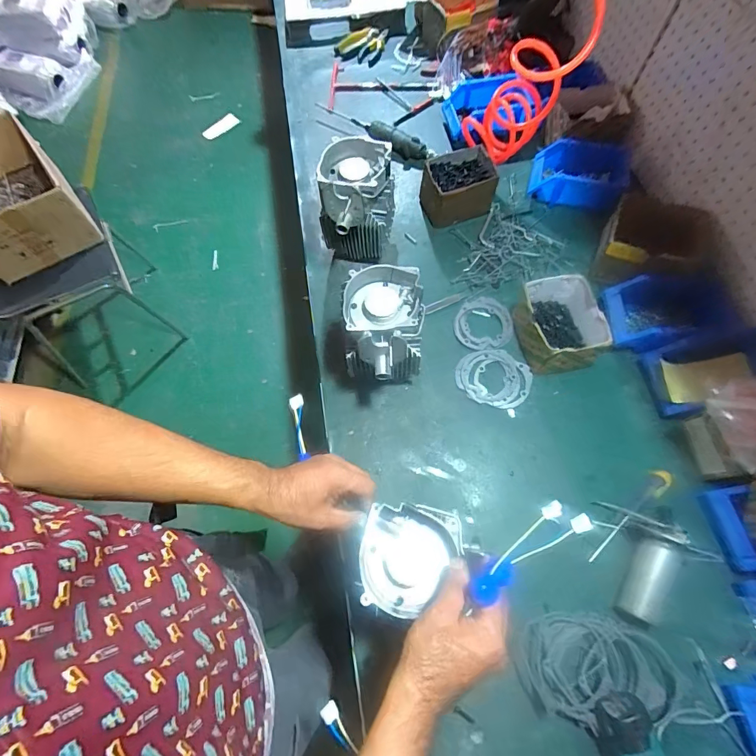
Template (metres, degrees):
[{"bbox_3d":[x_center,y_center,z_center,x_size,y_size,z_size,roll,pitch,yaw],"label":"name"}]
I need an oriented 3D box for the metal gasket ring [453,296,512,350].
[{"bbox_3d":[0.207,-0.109,0.800,0.106,0.009,0.122,22,69,8],"label":"metal gasket ring"}]

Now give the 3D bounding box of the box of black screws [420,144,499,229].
[{"bbox_3d":[0.171,-0.408,0.883,0.144,0.093,0.122,-18,69,-8],"label":"box of black screws"}]

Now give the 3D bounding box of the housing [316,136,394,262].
[{"bbox_3d":[-0.040,-0.317,0.777,0.131,0.194,0.162,-2,68,-2],"label":"housing"}]

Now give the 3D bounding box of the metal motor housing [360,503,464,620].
[{"bbox_3d":[0.036,0.213,0.477,0.108,0.057,0.117,10,68,3],"label":"metal motor housing"}]

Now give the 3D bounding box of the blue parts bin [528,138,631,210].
[{"bbox_3d":[0.425,-0.437,0.877,0.177,0.082,0.144,19,69,7],"label":"blue parts bin"}]

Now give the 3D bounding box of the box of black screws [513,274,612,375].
[{"bbox_3d":[0.321,-0.093,0.733,0.124,0.099,0.150,-7,68,-4],"label":"box of black screws"}]

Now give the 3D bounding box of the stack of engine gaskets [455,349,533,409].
[{"bbox_3d":[0.212,-0.001,0.747,0.131,0.010,0.107,15,69,5],"label":"stack of engine gaskets"}]

